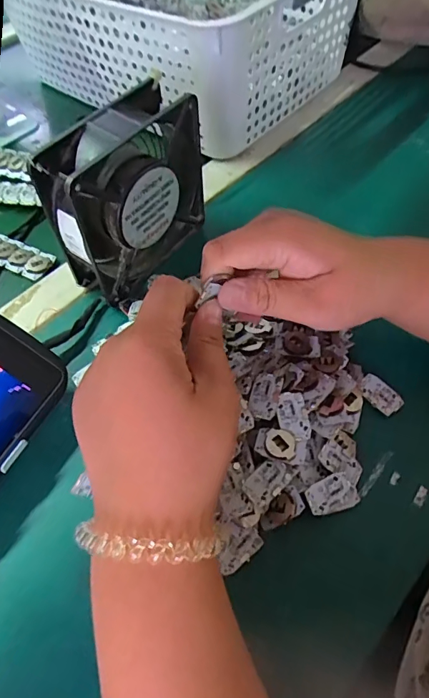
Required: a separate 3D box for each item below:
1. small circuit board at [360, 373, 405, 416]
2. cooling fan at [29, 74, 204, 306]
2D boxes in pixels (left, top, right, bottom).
[{"bbox_3d":[0.113,0.031,0.310,0.017,0.004,0.030,-38,62,-19],"label":"small circuit board"},{"bbox_3d":[-0.062,-0.109,0.342,0.047,0.125,0.123,31,61,19],"label":"cooling fan"}]

